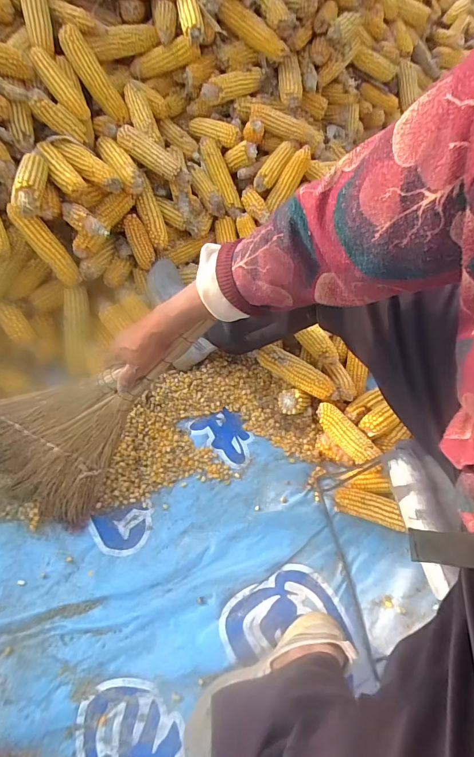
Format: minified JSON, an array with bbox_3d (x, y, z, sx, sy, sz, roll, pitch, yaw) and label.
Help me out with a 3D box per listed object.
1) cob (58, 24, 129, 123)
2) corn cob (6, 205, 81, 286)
[{"bbox_3d":[-0.276,-0.574,0.749,0.048,0.170,0.049,-3,44,44],"label":"cob"},{"bbox_3d":[-0.331,-0.236,0.689,0.047,0.154,0.045,-1,46,42],"label":"corn cob"}]

